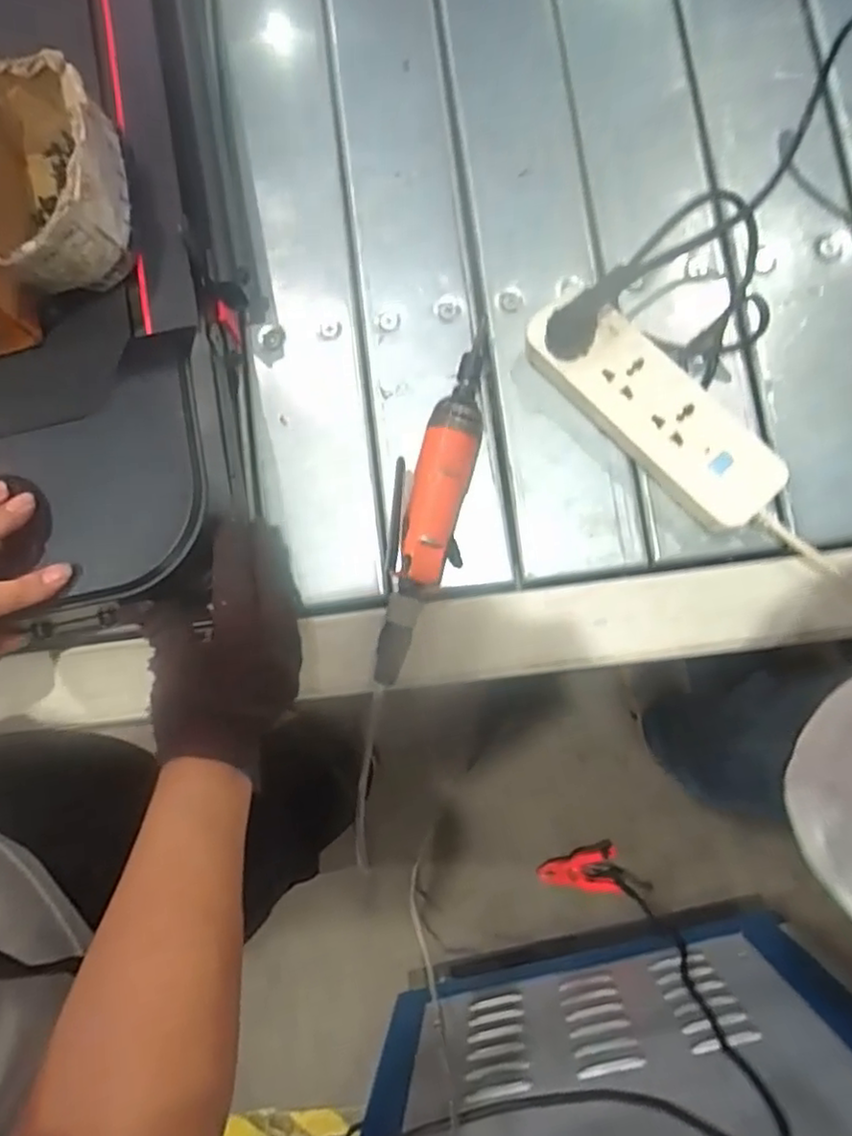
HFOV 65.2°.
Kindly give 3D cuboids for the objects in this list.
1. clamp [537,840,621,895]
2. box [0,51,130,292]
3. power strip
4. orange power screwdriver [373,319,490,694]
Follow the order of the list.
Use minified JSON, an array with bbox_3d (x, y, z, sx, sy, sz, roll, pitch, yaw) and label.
[{"bbox_3d":[0.258,0.509,1.136,0.133,0.033,0.072,-9,85,25],"label":"clamp"},{"bbox_3d":[-0.253,-0.263,0.457,0.083,0.073,0.143,-15,77,-2],"label":"box"},{"bbox_3d":[0.169,-0.116,0.501,0.073,0.045,0.204,-41,79,-8],"label":"power strip"},{"bbox_3d":[0.004,-0.046,0.500,0.054,0.042,0.281,9,77,3],"label":"orange power screwdriver"}]

